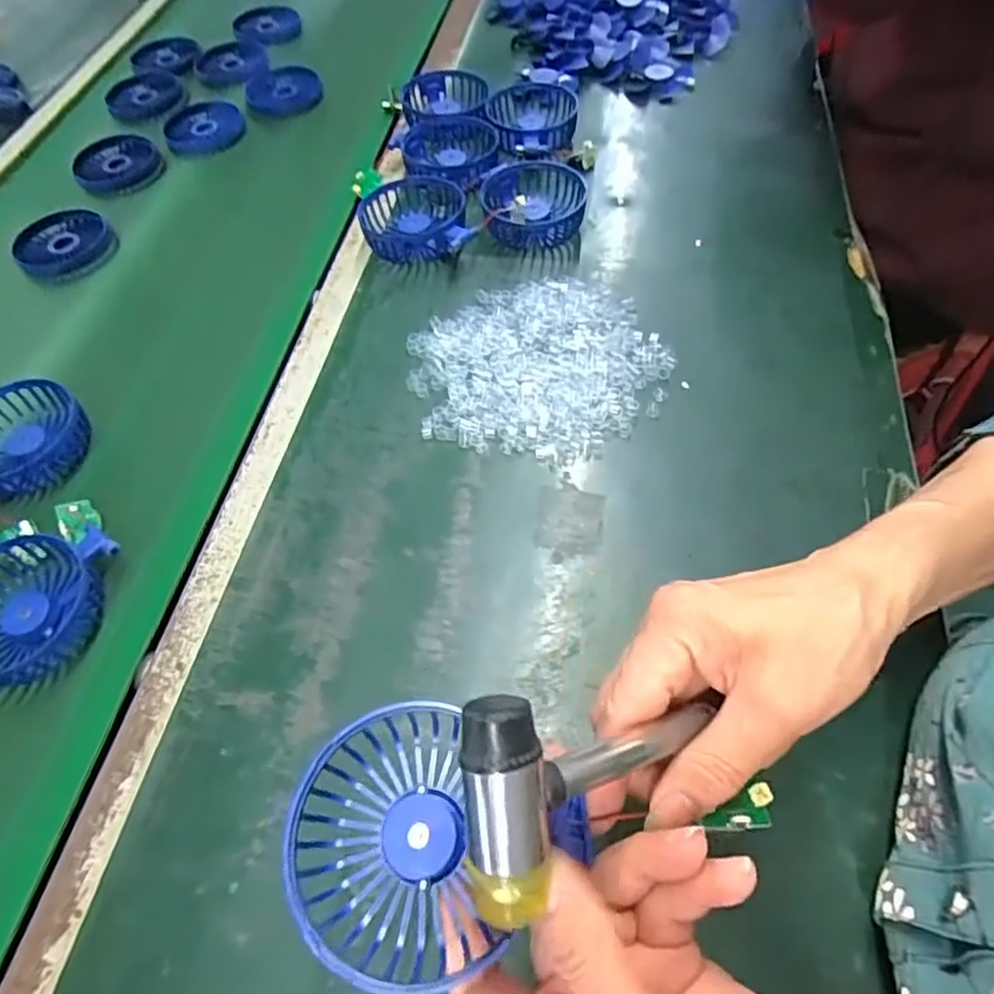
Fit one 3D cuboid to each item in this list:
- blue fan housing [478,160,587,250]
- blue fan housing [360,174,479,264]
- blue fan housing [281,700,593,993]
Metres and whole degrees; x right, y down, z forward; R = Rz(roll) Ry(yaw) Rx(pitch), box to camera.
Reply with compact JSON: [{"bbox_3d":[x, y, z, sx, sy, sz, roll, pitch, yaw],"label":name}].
[{"bbox_3d":[0.031,-0.250,0.547,0.084,0.031,0.077,-5,58,1],"label":"blue fan housing"},{"bbox_3d":[-0.069,-0.234,0.544,0.088,0.033,0.099,-7,58,0],"label":"blue fan housing"},{"bbox_3d":[-0.029,0.123,0.234,0.095,0.034,0.088,-2,58,3],"label":"blue fan housing"}]

